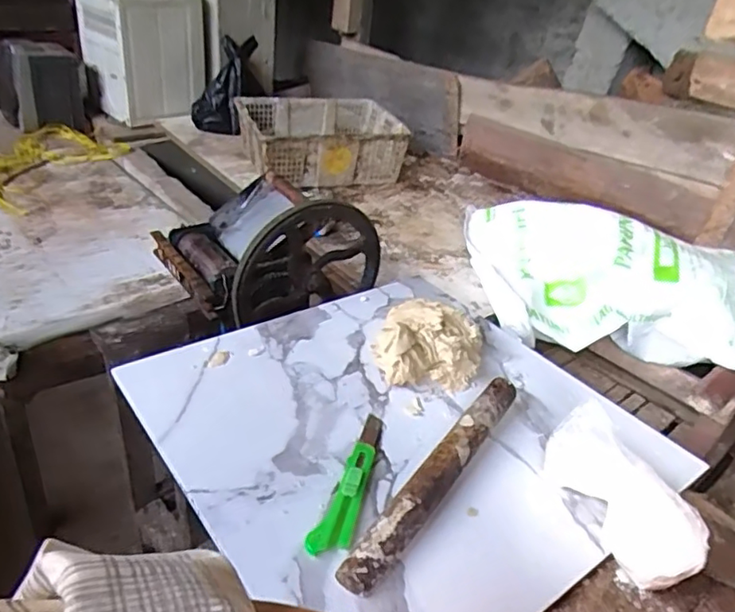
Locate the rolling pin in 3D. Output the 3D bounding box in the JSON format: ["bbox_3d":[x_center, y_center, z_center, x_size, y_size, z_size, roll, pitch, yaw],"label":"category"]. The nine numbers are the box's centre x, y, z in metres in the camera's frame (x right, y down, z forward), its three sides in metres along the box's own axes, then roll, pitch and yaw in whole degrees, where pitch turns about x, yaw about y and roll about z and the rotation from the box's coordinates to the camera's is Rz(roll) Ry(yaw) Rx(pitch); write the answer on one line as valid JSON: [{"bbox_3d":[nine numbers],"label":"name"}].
[{"bbox_3d":[0.073,0.166,0.599,0.034,0.036,0.310,26,38,25],"label":"rolling pin"}]

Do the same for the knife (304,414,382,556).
[{"bbox_3d":[-0.011,0.172,0.600,0.033,0.013,0.186,16,35,12],"label":"knife"}]

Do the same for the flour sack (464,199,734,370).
[{"bbox_3d":[0.532,-0.038,1.270,0.681,0.216,0.395,15,35,10],"label":"flour sack"}]

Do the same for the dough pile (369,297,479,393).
[{"bbox_3d":[0.082,0.043,0.772,0.134,0.061,0.155,13,35,8],"label":"dough pile"}]

